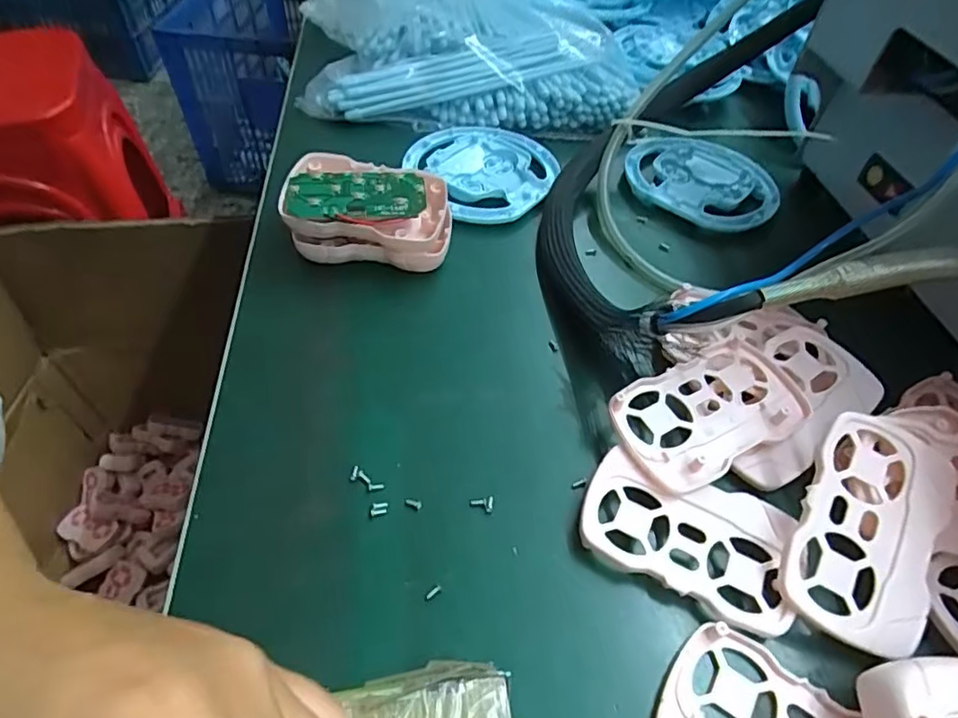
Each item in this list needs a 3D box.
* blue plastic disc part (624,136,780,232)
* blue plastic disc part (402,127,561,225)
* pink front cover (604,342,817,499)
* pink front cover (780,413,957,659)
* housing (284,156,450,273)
[{"bbox_3d":[0.156,-0.126,0.406,0.102,0.017,0.086,19,53,12],"label":"blue plastic disc part"},{"bbox_3d":[0.009,-0.133,0.399,0.102,0.016,0.100,1,52,-2],"label":"blue plastic disc part"},{"bbox_3d":[0.108,0.025,0.272,0.089,0.011,0.054,-20,56,-18],"label":"pink front cover"},{"bbox_3d":[0.155,0.067,0.230,0.052,0.007,0.087,27,72,8],"label":"pink front cover"},{"bbox_3d":[-0.064,-0.084,0.344,0.094,0.041,0.058,5,52,1],"label":"housing"}]

